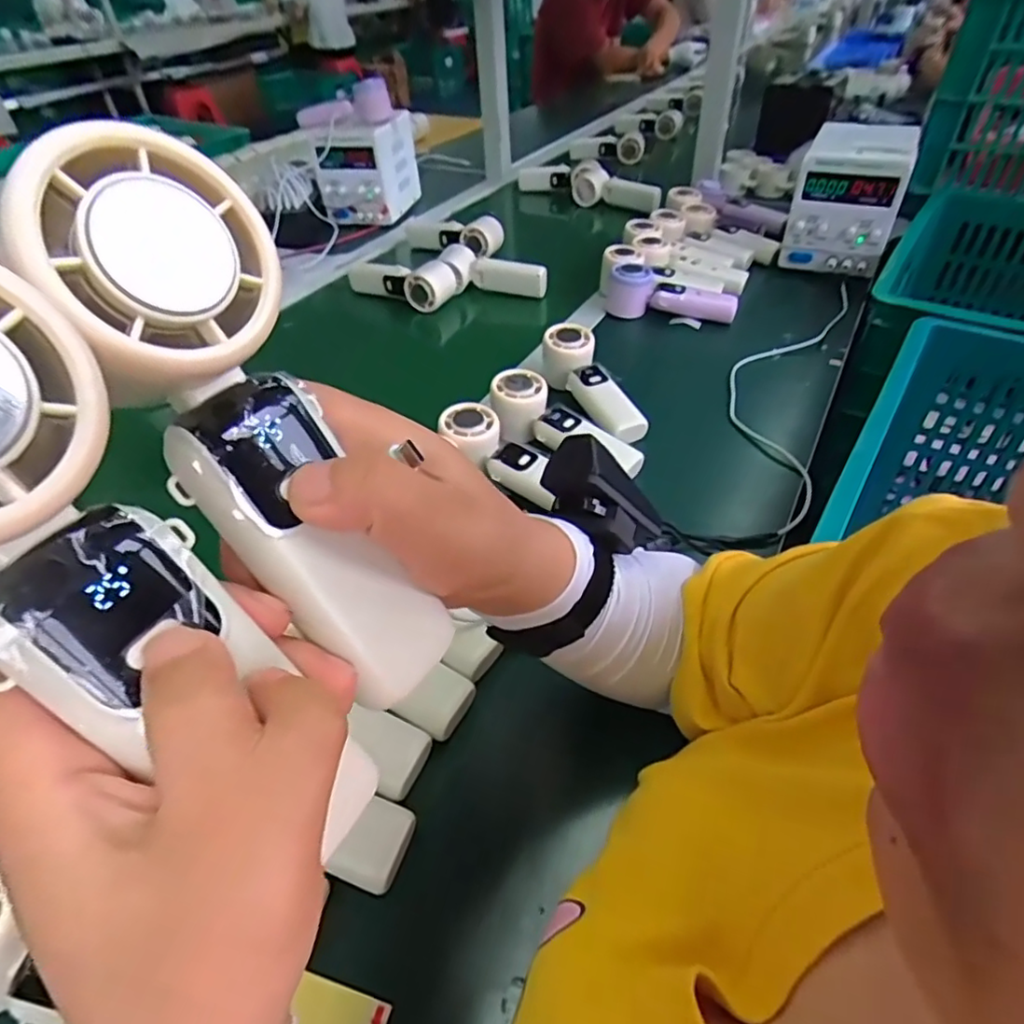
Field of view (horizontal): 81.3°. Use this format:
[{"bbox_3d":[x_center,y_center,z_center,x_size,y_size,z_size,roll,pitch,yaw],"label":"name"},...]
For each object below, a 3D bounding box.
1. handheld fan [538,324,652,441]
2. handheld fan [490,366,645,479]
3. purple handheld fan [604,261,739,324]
[{"bbox_3d":[0.082,-0.137,0.632,0.052,0.055,0.168,-18,47,-12],"label":"handheld fan"},{"bbox_3d":[0.050,-0.080,0.588,0.166,0.052,0.061,28,54,12],"label":"handheld fan"},{"bbox_3d":[0.208,-0.287,0.791,0.171,0.061,0.051,11,48,15],"label":"purple handheld fan"}]

